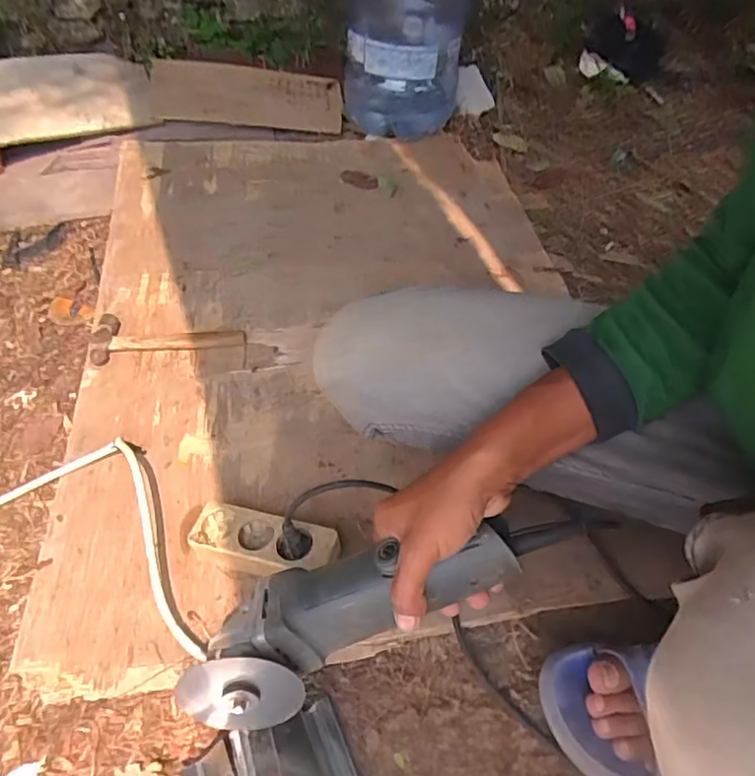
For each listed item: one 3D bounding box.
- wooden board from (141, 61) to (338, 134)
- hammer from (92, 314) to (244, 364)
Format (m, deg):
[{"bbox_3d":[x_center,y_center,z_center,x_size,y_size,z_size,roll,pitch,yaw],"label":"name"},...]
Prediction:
[{"bbox_3d":[-0.299,-0.667,1.306,0.421,0.032,0.189,-1,63,-12],"label":"wooden board"},{"bbox_3d":[-0.315,-0.083,0.873,0.222,0.032,0.086,-7,49,-7],"label":"hammer"}]

